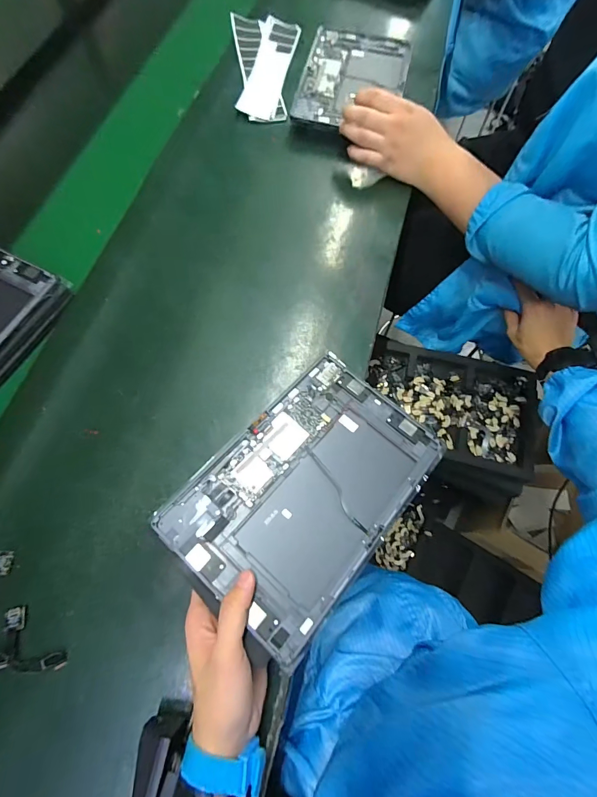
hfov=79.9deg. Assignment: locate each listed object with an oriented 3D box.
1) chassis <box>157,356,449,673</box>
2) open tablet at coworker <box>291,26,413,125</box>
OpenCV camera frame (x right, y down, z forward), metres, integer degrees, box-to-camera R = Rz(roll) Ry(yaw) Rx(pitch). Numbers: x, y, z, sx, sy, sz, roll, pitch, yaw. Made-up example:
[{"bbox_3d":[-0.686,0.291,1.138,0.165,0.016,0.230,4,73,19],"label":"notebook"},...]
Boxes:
[{"bbox_3d":[0.012,0.084,0.353,0.170,0.009,0.262,41,66,13],"label":"chassis"},{"bbox_3d":[0.095,-0.545,0.615,0.171,0.026,0.251,11,71,5],"label":"open tablet at coworker"}]

